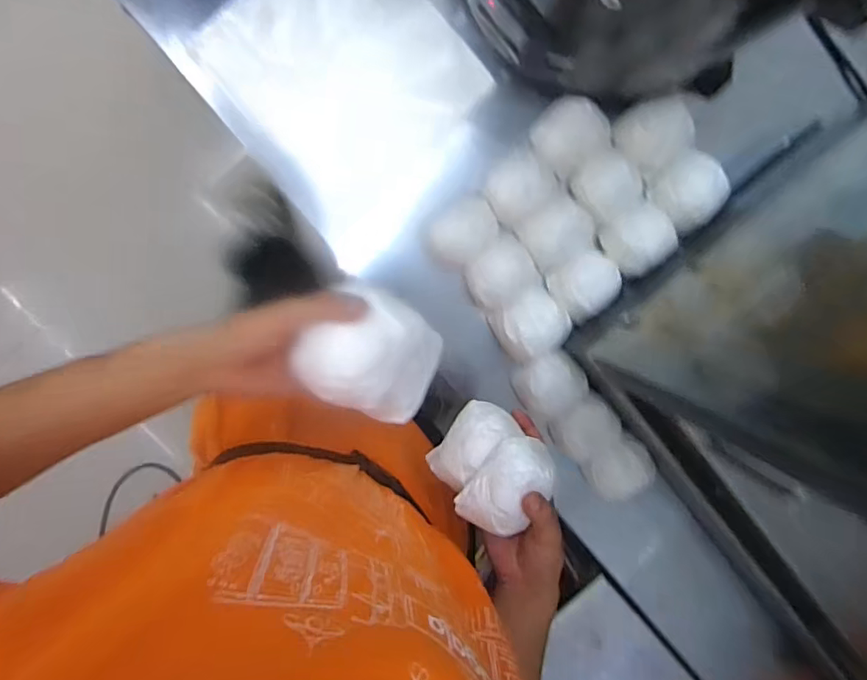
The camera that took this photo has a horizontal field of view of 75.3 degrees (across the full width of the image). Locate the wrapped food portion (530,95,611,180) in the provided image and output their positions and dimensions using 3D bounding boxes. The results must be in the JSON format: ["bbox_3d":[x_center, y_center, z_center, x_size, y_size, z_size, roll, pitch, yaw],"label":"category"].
[{"bbox_3d":[0.164,-0.252,0.684,0.074,0.053,0.086,-39,99,2],"label":"wrapped food portion"}]

